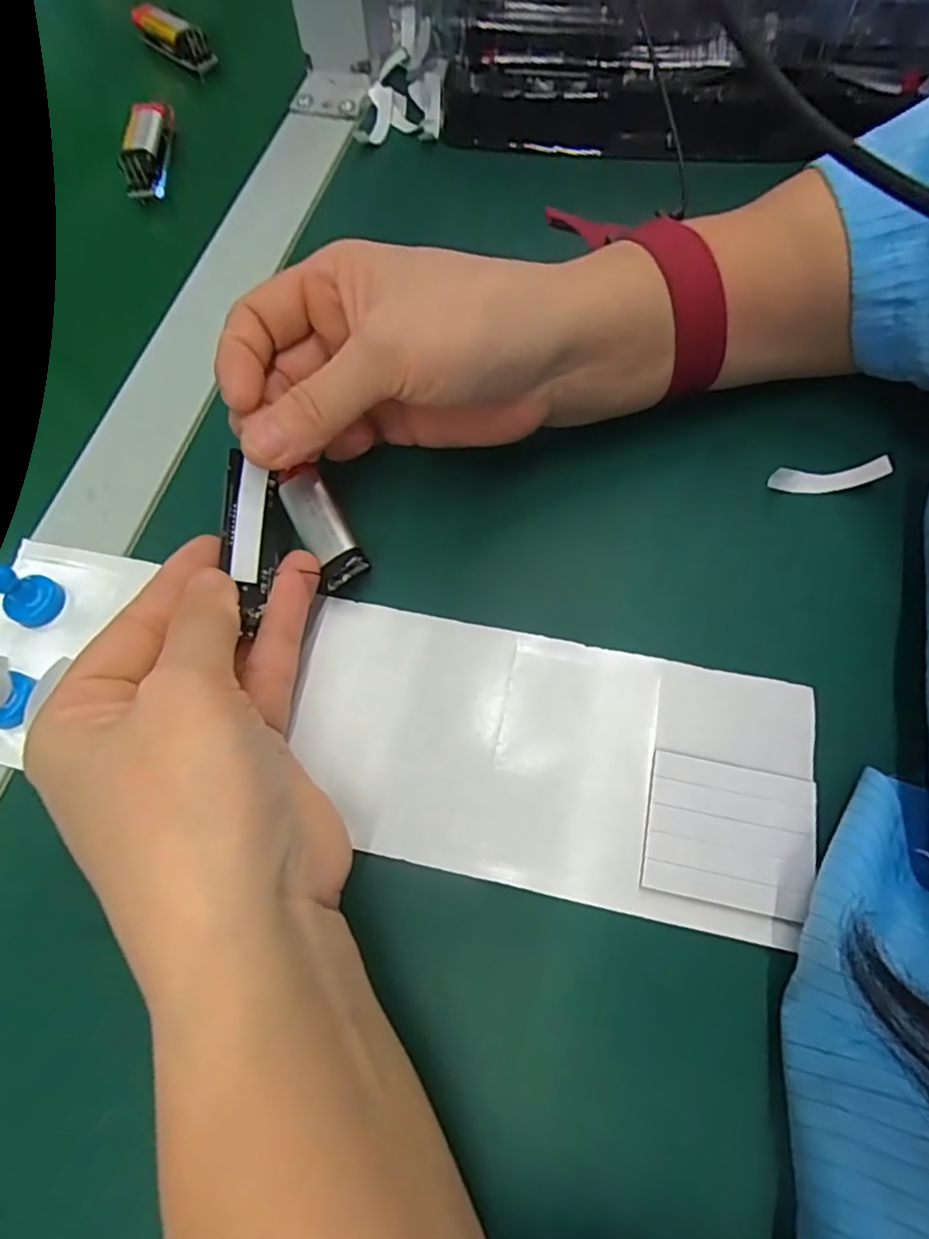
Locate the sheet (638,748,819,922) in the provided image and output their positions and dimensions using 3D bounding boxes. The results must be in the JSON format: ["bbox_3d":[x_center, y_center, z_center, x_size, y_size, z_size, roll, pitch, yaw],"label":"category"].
[{"bbox_3d":[0.080,0.064,0.186,0.048,0.004,0.040,11,67,7],"label":"sheet"}]

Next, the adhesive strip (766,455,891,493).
[{"bbox_3d":[0.135,-0.053,0.231,0.041,0.011,0.010,-9,66,-2],"label":"adhesive strip"}]

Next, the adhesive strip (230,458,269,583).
[{"bbox_3d":[-0.070,-0.031,0.201,0.009,0.004,0.037,7,84,-26],"label":"adhesive strip"}]

